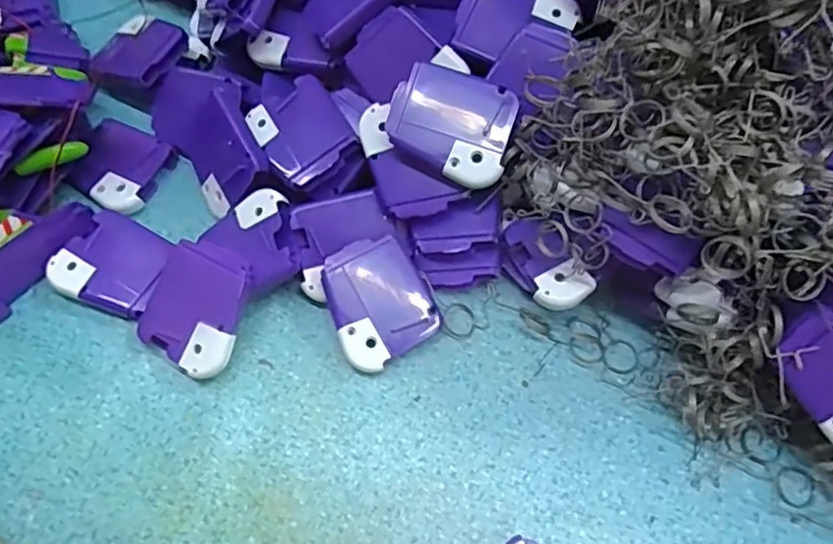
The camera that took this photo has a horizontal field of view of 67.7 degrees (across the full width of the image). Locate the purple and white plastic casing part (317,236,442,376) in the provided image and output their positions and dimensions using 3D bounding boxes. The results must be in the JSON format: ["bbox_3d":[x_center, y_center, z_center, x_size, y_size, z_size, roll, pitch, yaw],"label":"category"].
[{"bbox_3d":[-0.021,0.015,0.322,0.053,0.012,0.061,-31,86,-16],"label":"purple and white plastic casing part"}]

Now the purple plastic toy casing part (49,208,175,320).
[{"bbox_3d":[-0.162,-0.003,0.335,0.059,0.023,0.050,25,68,13],"label":"purple plastic toy casing part"}]

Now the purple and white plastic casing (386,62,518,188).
[{"bbox_3d":[0.017,-0.073,0.315,0.059,0.015,0.051,18,88,5],"label":"purple and white plastic casing"}]

